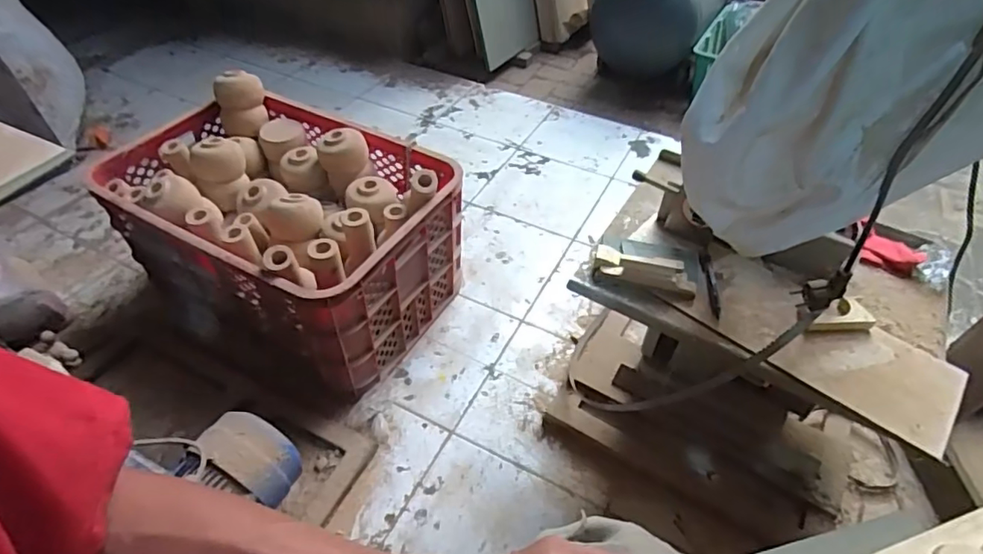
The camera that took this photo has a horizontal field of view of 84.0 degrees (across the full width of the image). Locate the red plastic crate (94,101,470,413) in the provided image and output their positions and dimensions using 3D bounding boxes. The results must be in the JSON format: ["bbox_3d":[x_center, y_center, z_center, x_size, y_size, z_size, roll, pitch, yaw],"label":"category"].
[{"bbox_3d":[-0.417,-0.090,1.114,0.624,0.330,0.448,22,49,18],"label":"red plastic crate"}]

